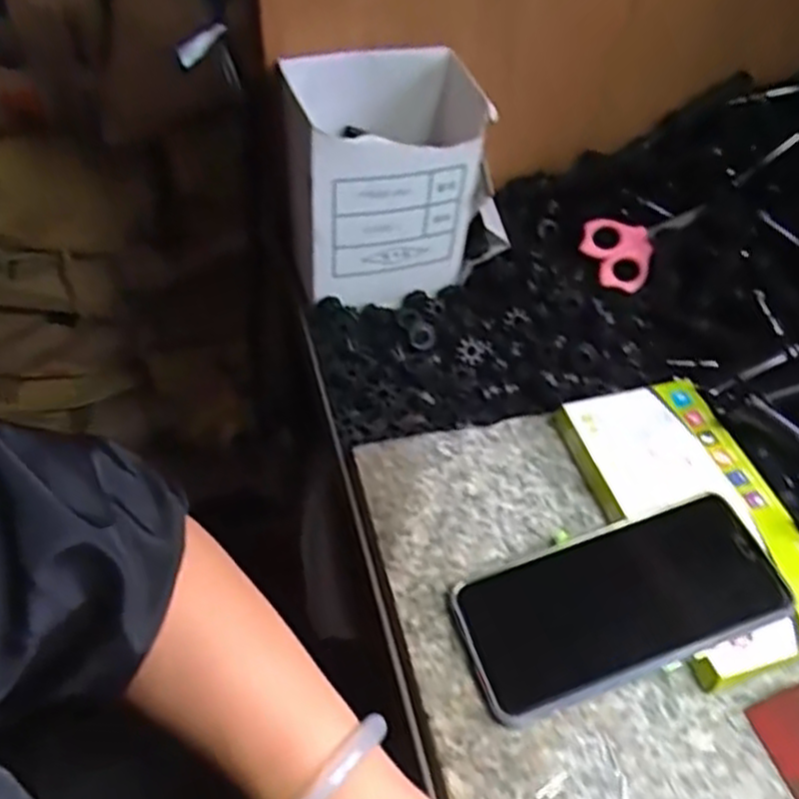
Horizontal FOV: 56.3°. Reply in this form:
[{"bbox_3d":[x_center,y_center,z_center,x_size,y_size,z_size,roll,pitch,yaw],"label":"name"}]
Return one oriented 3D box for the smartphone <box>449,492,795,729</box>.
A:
[{"bbox_3d":[0.109,0.100,0.374,0.156,0.009,0.074,-19,51,-5],"label":"smartphone"}]

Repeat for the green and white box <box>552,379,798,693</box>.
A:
[{"bbox_3d":[0.165,0.064,0.419,0.096,0.026,0.176,-11,49,-12],"label":"green and white box"}]

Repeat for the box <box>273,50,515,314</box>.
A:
[{"bbox_3d":[-0.003,-0.152,0.524,0.140,0.147,0.084,-14,50,-15],"label":"box"}]

